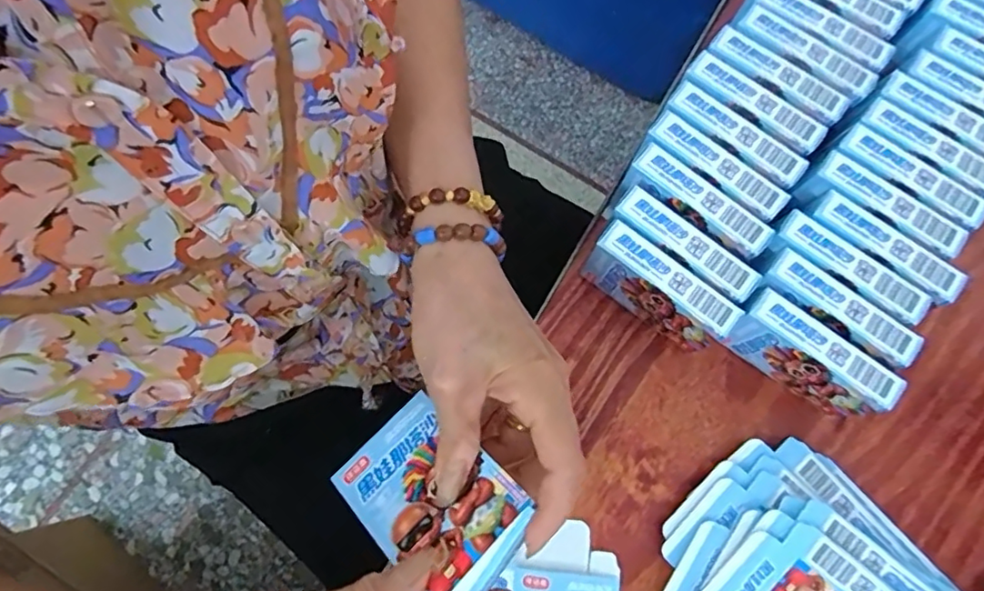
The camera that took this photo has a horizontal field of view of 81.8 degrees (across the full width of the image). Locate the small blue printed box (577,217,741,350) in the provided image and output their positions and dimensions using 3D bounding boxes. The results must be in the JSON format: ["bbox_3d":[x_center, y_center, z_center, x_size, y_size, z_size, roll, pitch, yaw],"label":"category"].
[{"bbox_3d":[0.102,-0.003,0.362,0.090,0.067,0.024,39,80,7],"label":"small blue printed box"}]

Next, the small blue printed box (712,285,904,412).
[{"bbox_3d":[0.186,0.037,0.353,0.094,0.068,0.026,37,80,7],"label":"small blue printed box"}]

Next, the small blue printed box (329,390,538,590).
[{"bbox_3d":[-0.030,0.099,0.278,0.064,0.008,0.095,-44,52,-13],"label":"small blue printed box"}]

